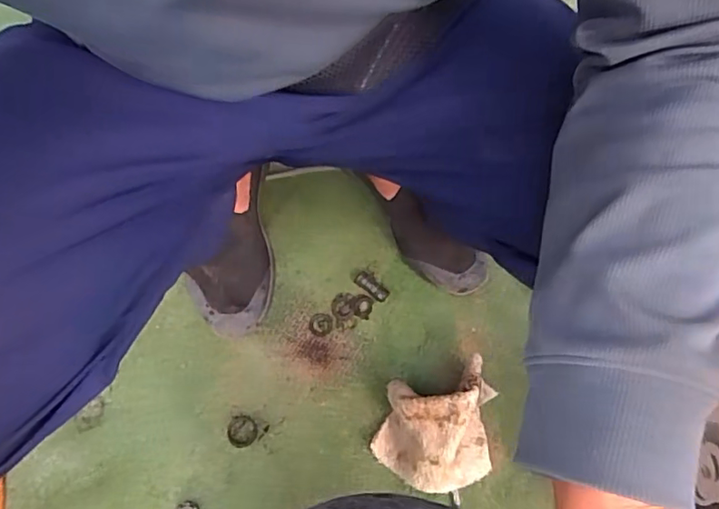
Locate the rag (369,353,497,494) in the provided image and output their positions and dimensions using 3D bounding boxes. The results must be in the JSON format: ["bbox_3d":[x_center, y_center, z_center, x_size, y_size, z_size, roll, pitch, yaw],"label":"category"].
[{"bbox_3d":[0.081,0.173,0.585,0.124,0.079,0.140,9,63,5],"label":"rag"}]

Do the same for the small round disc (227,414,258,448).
[{"bbox_3d":[-0.131,0.198,0.621,0.033,0.008,0.034,0,63,1],"label":"small round disc"}]

